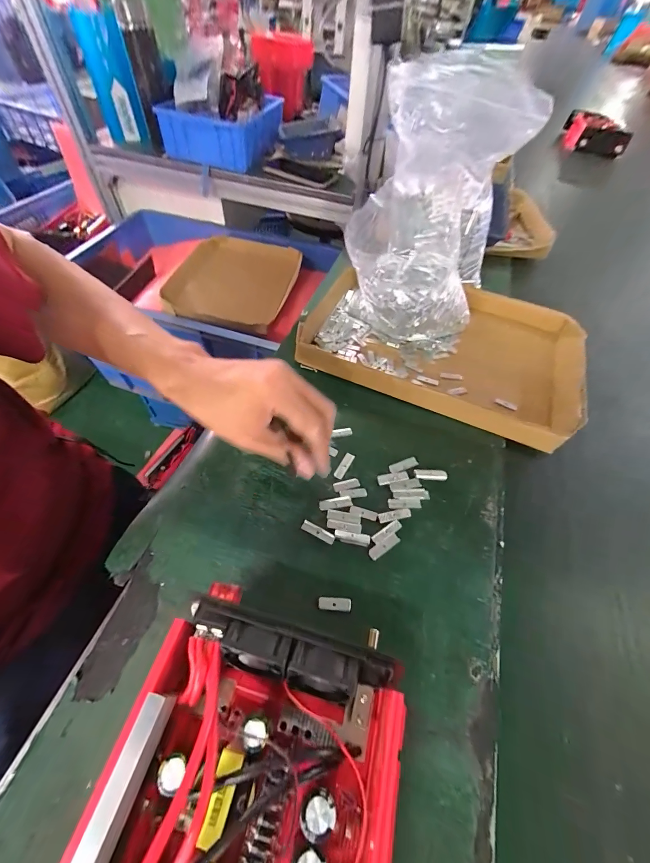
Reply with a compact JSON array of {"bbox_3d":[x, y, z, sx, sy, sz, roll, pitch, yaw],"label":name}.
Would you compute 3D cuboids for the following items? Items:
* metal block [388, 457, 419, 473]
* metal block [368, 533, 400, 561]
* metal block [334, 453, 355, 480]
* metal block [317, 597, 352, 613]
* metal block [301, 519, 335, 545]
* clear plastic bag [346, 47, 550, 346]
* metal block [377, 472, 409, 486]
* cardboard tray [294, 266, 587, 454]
[{"bbox_3d":[0.078,0.033,0.331,0.030,0.004,0.010,-14,57,-12],"label":"metal block"},{"bbox_3d":[0.051,0.098,0.285,0.030,0.004,0.010,-29,61,-21],"label":"metal block"},{"bbox_3d":[0.019,0.033,0.330,0.009,0.004,0.031,27,58,15],"label":"metal block"},{"bbox_3d":[0.008,0.134,0.257,0.025,0.004,0.009,6,55,1],"label":"metal block"},{"bbox_3d":[-0.006,0.087,0.290,0.031,0.004,0.009,24,57,14],"label":"metal block"},{"bbox_3d":[0.126,-0.244,0.404,0.166,0.248,0.210,17,56,9],"label":"clear plastic bag"},{"bbox_3d":[0.066,0.045,0.322,0.030,0.004,0.011,-7,55,-8],"label":"metal block"},{"bbox_3d":[0.148,-0.114,0.426,0.330,0.039,0.228,18,56,10],"label":"cardboard tray"}]

